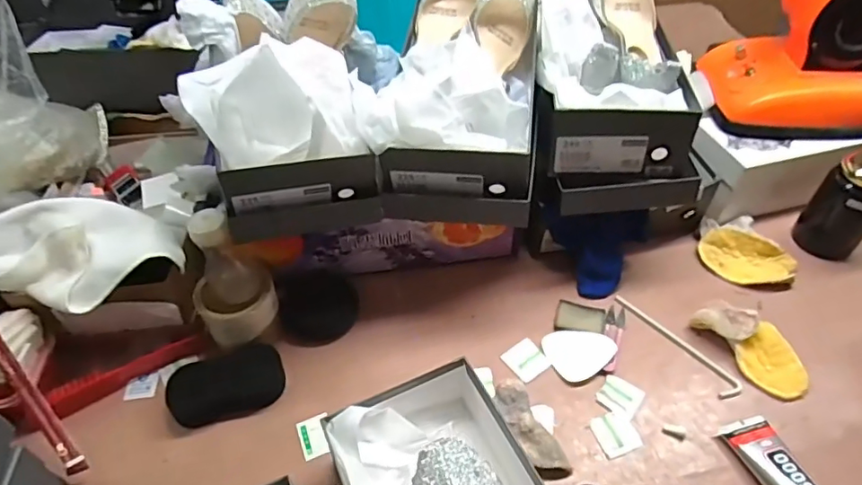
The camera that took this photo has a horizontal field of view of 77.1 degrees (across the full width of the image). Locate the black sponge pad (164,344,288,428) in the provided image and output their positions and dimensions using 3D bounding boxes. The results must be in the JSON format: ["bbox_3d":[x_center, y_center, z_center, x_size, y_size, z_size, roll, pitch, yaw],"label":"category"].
[{"bbox_3d":[-0.233,0.164,0.620,0.126,0.041,0.061,-16,49,-13],"label":"black sponge pad"}]

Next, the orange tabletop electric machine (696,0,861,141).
[{"bbox_3d":[0.513,-0.272,0.727,0.215,0.201,0.166,6,48,7],"label":"orange tabletop electric machine"}]

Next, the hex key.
[{"bbox_3d":[0.299,0.122,0.664,0.028,0.005,0.171,-29,53,-23],"label":"hex key"}]

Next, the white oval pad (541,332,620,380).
[{"bbox_3d":[0.181,0.131,0.651,0.079,0.010,0.066,-11,48,-9],"label":"white oval pad"}]

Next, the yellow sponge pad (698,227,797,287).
[{"bbox_3d":[0.430,0.022,0.736,0.118,0.011,0.069,21,82,19],"label":"yellow sponge pad"}]

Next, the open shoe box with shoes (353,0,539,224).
[{"bbox_3d":[0.037,-0.209,0.622,0.175,0.146,0.329,6,62,7],"label":"open shoe box with shoes"}]

